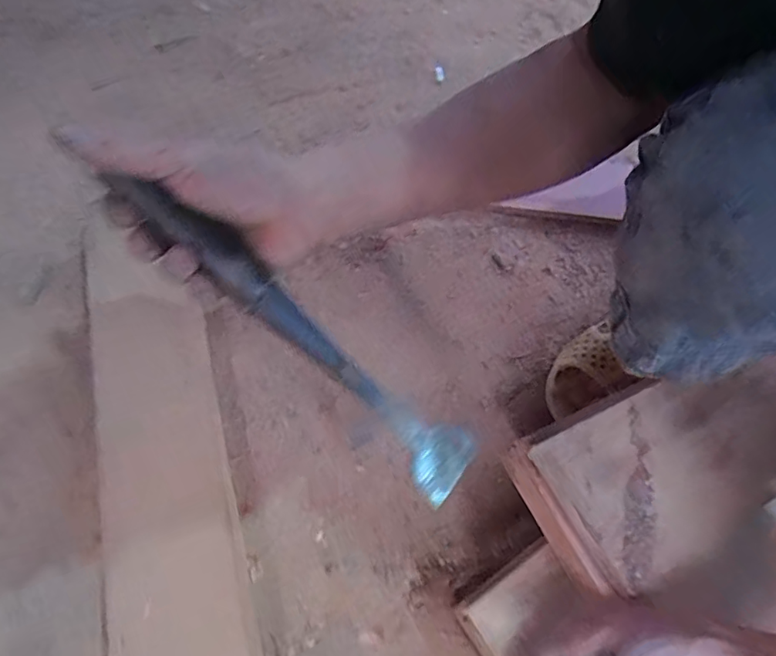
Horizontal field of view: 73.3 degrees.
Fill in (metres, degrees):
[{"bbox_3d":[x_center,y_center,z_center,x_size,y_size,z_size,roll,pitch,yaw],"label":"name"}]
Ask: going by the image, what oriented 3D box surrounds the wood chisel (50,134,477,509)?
[{"bbox_3d":[-0.053,0.004,0.328,0.286,0.022,0.043,44,66,-12],"label":"wood chisel"}]

